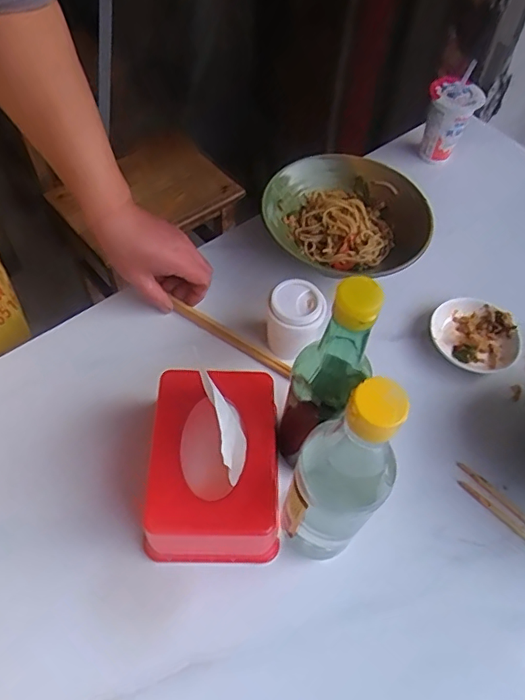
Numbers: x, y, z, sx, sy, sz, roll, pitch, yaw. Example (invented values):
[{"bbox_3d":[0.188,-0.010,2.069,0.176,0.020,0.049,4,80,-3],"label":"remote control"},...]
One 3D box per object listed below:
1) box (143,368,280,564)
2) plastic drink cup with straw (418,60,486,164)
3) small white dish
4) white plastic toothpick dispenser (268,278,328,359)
[{"bbox_3d":[-0.046,0.098,0.463,0.114,0.090,0.150,0,57,-3],"label":"box"},{"bbox_3d":[0.260,-0.325,0.745,0.067,0.100,0.080,19,58,10],"label":"plastic drink cup with straw"},{"bbox_3d":[0.234,-0.016,0.588,0.095,0.020,0.085,36,62,19],"label":"small white dish"},{"bbox_3d":[0.033,-0.029,0.550,0.061,0.071,0.060,1,57,-2],"label":"white plastic toothpick dispenser"}]

